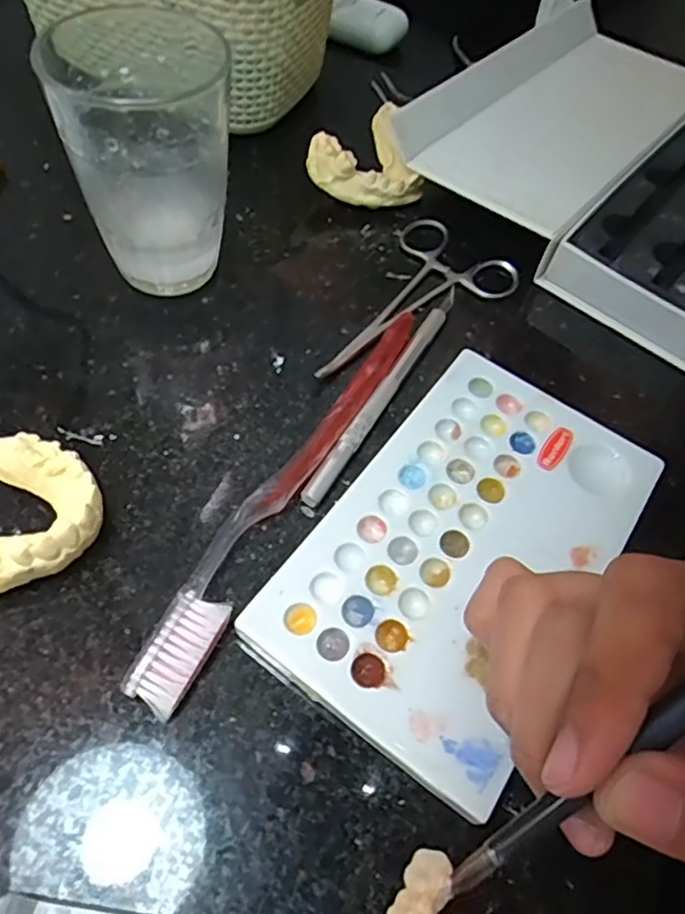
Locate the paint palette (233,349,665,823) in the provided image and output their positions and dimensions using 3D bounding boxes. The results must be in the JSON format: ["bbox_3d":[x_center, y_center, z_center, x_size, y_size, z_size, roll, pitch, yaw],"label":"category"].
[{"bbox_3d":[0.045,0.030,0.228,0.091,0.010,0.153,33,60,14],"label":"paint palette"}]

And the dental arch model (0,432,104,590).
[{"bbox_3d":[-0.108,0.021,0.216,0.051,0.018,0.060,14,57,2],"label":"dental arch model"}]

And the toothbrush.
[{"bbox_3d":[-0.019,0.006,0.239,0.022,0.011,0.186,26,58,9],"label":"toothbrush"}]

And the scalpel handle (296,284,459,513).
[{"bbox_3d":[0.021,-0.032,0.269,0.008,0.006,0.135,29,59,11],"label":"scalpel handle"}]

